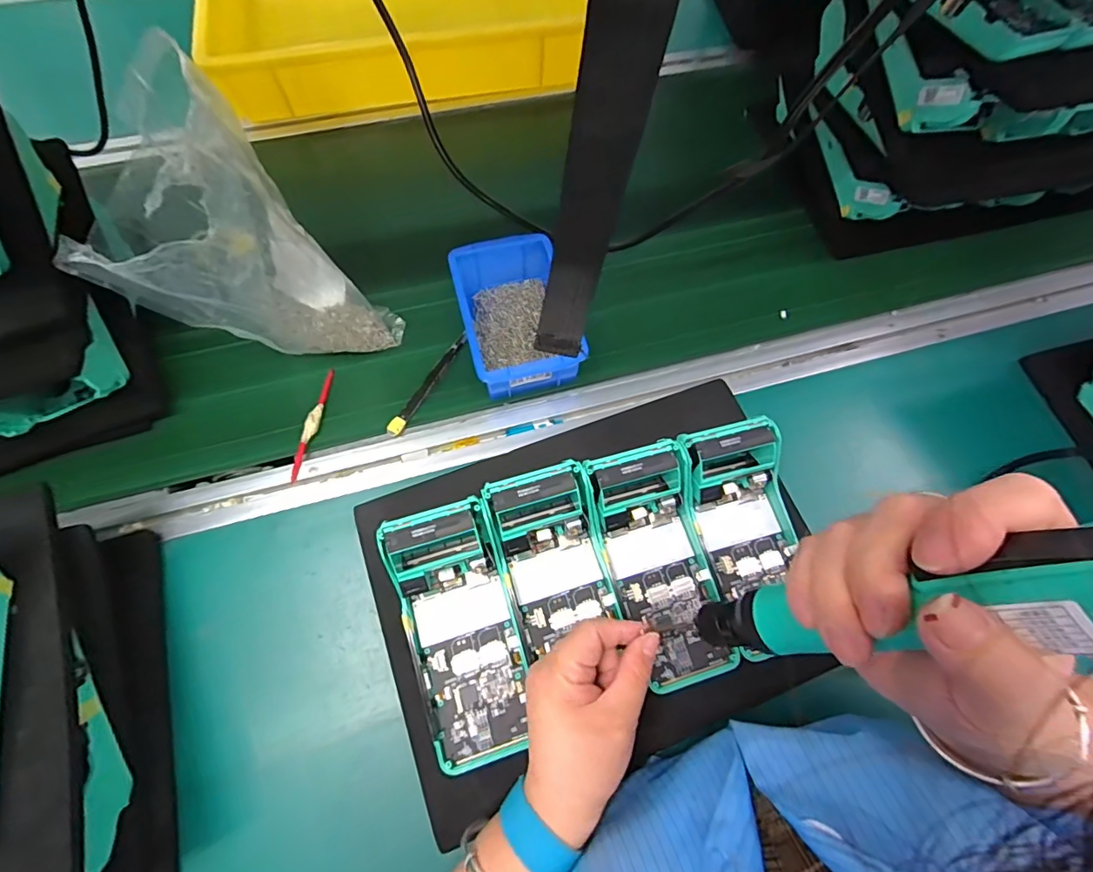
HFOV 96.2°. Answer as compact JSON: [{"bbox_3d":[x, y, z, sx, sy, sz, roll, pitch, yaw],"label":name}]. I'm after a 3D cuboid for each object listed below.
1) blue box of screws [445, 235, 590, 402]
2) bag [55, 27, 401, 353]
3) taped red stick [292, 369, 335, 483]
[{"bbox_3d":[-0.029,-0.115,0.465,0.099,0.059,0.148,-14,69,-8],"label":"blue box of screws"},{"bbox_3d":[-0.231,-0.153,0.387,0.164,0.200,0.116,-15,69,-8],"label":"bag"},{"bbox_3d":[-0.208,-0.013,0.437,0.011,0.008,0.109,8,68,1],"label":"taped red stick"}]

